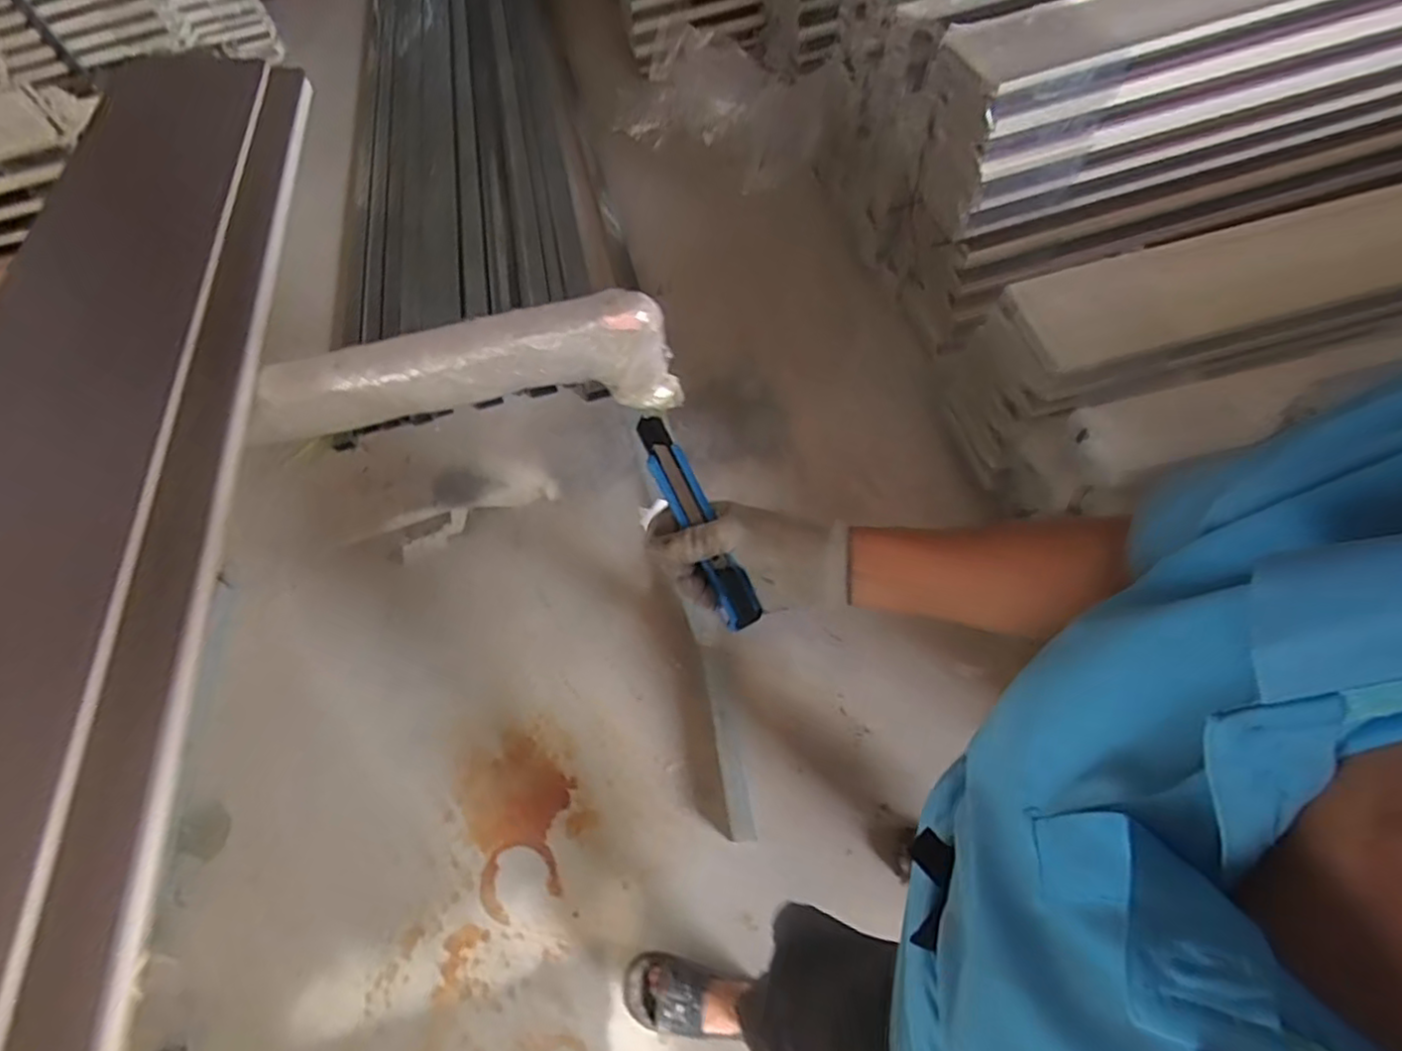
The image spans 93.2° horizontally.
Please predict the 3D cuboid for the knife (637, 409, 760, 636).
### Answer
[{"bbox_3d":[-0.002,-0.001,0.473,0.025,0.019,0.163,-29,100,-14],"label":"knife"}]

